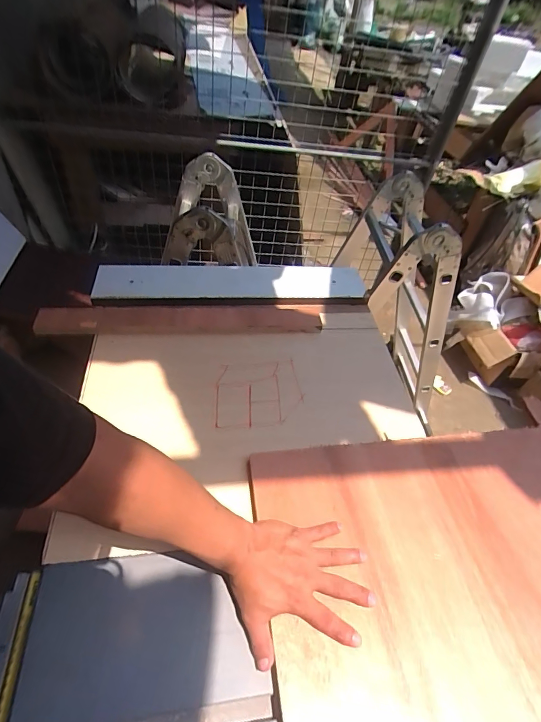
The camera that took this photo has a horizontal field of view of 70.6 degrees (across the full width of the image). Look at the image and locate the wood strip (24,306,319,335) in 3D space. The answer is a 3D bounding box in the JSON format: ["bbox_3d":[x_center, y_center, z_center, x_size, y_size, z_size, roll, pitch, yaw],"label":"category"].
[{"bbox_3d":[-0.176,-0.087,0.786,0.559,0.023,0.070,-1,57,-7],"label":"wood strip"}]

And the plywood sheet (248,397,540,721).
[{"bbox_3d":[0.265,0.289,0.474,0.541,0.018,0.443,-5,50,-11],"label":"plywood sheet"}]

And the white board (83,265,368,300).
[{"bbox_3d":[-0.088,-0.176,0.858,0.579,0.030,0.112,-3,50,-7],"label":"white board"}]

